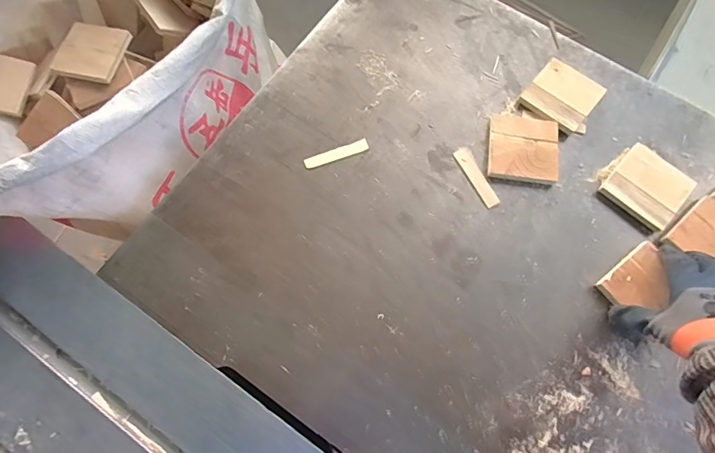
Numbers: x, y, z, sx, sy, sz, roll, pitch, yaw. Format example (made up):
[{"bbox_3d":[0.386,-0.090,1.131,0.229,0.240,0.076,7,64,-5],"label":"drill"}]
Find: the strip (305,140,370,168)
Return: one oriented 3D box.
[{"bbox_3d":[-0.028,-0.097,0.565,0.090,0.005,0.016,-23,74,-8],"label":"strip"}]

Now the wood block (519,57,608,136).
[{"bbox_3d":[0.290,-0.186,0.593,0.088,0.018,0.089,40,76,11],"label":"wood block"}]

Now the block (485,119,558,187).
[{"bbox_3d":[0.224,-0.104,0.566,0.090,0.016,0.089,9,72,1],"label":"block"}]

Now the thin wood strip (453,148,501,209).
[{"bbox_3d":[0.159,-0.066,0.558,0.022,0.004,0.091,-24,74,-9],"label":"thin wood strip"}]

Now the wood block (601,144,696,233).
[{"bbox_3d":[0.382,-0.053,0.548,0.089,0.023,0.089,-43,78,-13],"label":"wood block"}]

